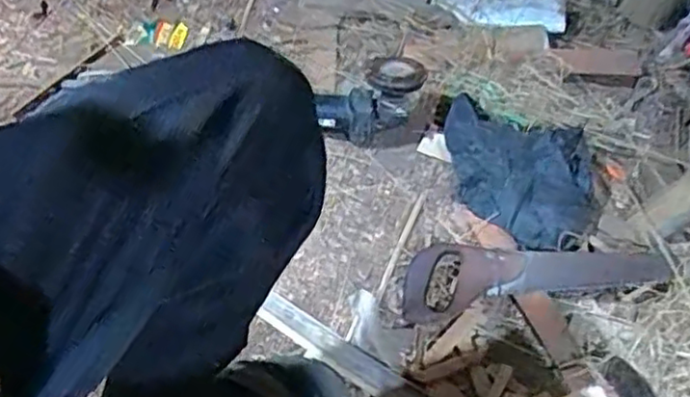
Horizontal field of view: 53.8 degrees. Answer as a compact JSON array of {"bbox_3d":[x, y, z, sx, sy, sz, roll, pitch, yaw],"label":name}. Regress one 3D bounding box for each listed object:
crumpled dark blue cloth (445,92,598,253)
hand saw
[{"bbox_3d":[0.252,-0.032,0.963,0.207,0.075,0.226,4,51,-1],"label":"crumpled dark blue cloth"},{"bbox_3d":[0.244,0.090,0.897,0.339,0.032,0.093,-4,51,-8],"label":"hand saw"}]

